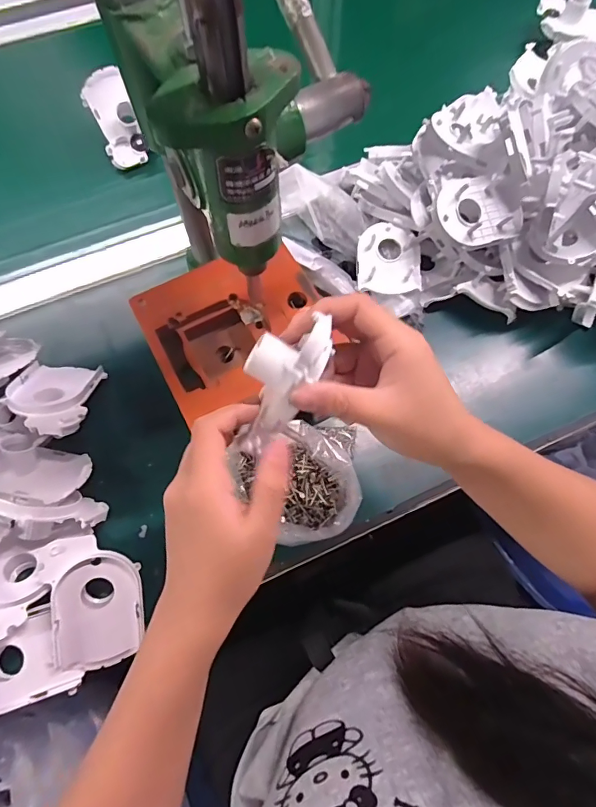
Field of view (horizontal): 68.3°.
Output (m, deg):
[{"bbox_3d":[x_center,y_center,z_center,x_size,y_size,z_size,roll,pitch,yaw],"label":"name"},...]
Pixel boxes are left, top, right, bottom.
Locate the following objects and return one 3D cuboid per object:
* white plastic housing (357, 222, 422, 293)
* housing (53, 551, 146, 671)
[{"bbox_3d":[0.094,-0.151,0.455,0.064,0.021,0.069,-1,70,-1],"label":"white plastic housing"},{"bbox_3d":[-0.158,0.164,0.350,0.064,0.016,0.087,-6,90,-18],"label":"housing"}]

